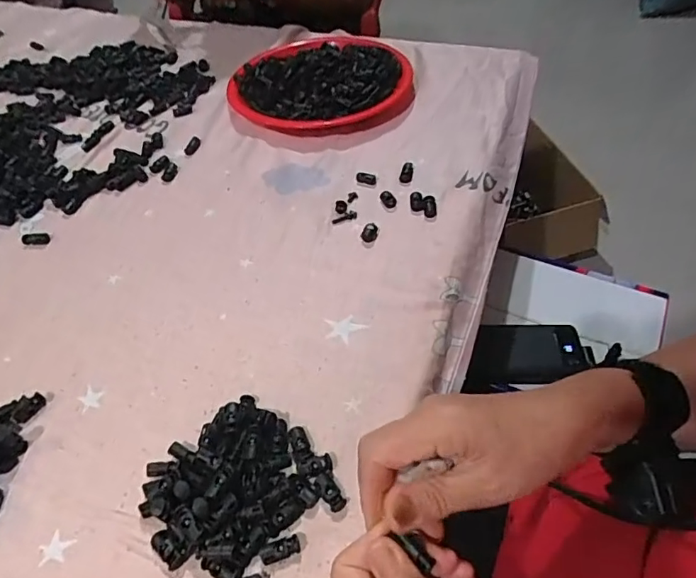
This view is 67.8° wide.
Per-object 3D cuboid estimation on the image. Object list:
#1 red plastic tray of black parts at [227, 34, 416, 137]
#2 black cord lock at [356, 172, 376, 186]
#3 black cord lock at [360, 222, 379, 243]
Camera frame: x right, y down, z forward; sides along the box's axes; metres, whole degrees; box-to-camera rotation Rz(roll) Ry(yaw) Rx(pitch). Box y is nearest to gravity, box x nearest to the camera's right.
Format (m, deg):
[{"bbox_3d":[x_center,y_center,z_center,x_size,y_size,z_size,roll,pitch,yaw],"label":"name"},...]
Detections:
[{"bbox_3d":[-0.039,-0.314,0.774,0.269,0.041,0.261,-35,55,-25],"label":"red plastic tray of black parts"},{"bbox_3d":[0.022,-0.131,0.616,0.025,0.005,0.016,11,50,13],"label":"black cord lock"},{"bbox_3d":[0.023,-0.061,0.556,0.017,0.012,0.020,7,49,10],"label":"black cord lock"}]

